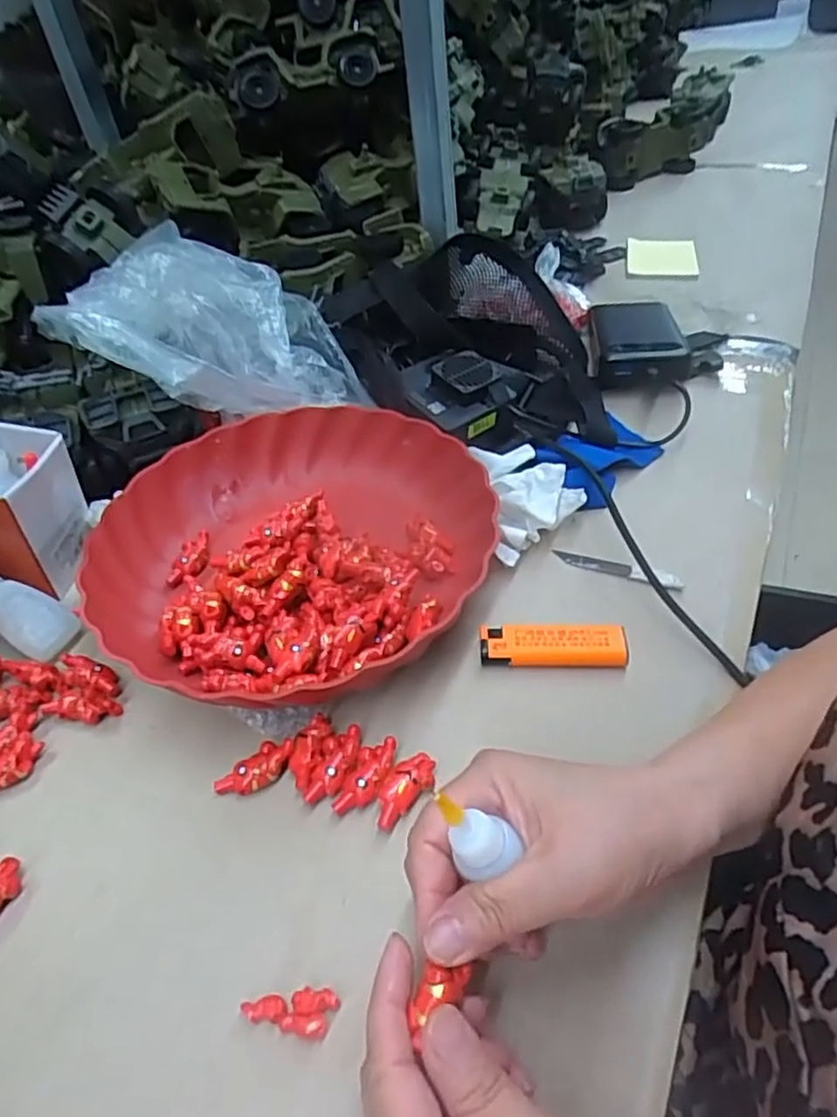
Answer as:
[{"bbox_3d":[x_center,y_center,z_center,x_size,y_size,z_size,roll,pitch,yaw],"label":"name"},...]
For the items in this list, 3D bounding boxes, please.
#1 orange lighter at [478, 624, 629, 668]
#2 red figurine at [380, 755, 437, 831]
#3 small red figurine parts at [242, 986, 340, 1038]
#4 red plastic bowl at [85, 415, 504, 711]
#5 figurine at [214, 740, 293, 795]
[{"bbox_3d":[0.076,0.050,0.381,0.080,0.018,0.020,-2,45,6],"label":"orange lighter"},{"bbox_3d":[-0.007,0.111,0.325,0.018,0.011,0.040,27,54,30],"label":"red figurine"},{"bbox_3d":[-0.051,0.178,0.268,0.036,0.007,0.017,5,46,13],"label":"small red figurine parts"},{"bbox_3d":[-0.083,-0.008,0.426,0.223,0.057,0.234,-4,44,4],"label":"red plastic bowl"},{"bbox_3d":[-0.082,0.107,0.341,0.041,0.012,0.019,-30,48,-21],"label":"figurine"}]

